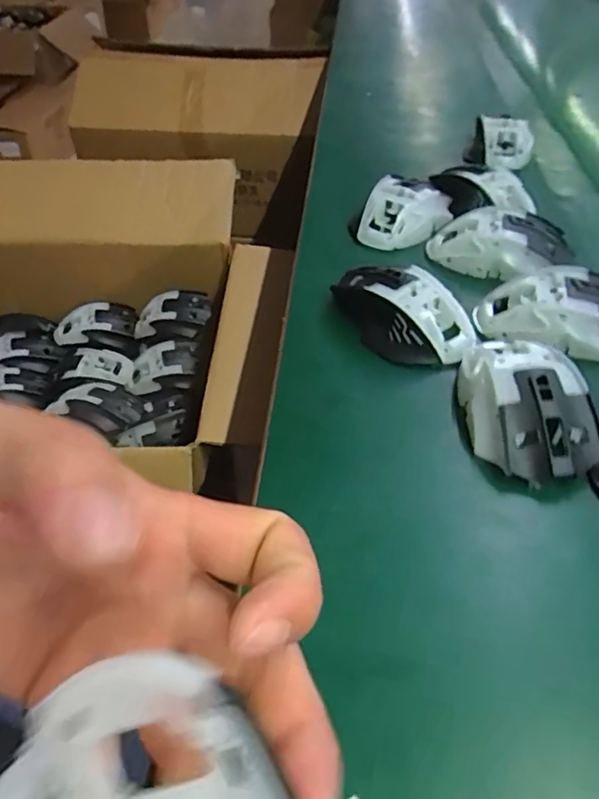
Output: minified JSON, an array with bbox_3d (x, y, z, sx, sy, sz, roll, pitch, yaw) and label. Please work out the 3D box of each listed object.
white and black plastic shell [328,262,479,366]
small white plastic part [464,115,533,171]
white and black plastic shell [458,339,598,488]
[{"bbox_3d":[0.074,-0.068,0.398,0.104,0.032,0.064,31,53,27],"label":"white and black plastic shell"},{"bbox_3d":[0.223,-0.285,0.613,0.065,0.046,0.032,9,46,9],"label":"small white plastic part"},{"bbox_3d":[0.136,-0.001,0.334,0.064,0.040,0.104,-2,45,-2],"label":"white and black plastic shell"}]

